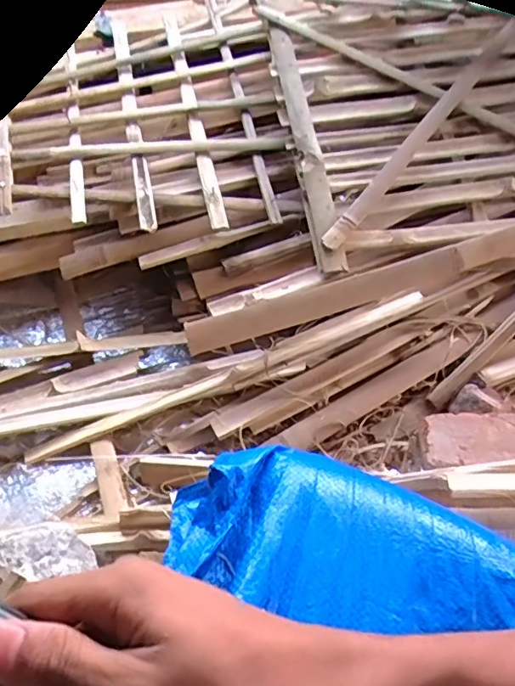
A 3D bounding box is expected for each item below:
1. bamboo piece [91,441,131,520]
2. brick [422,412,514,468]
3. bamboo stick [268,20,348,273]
[{"bbox_3d":[-0.173,0.158,0.639,0.026,0.010,0.111,-19,51,-12],"label":"bamboo piece"},{"bbox_3d":[0.260,0.111,0.599,0.150,0.046,0.073,1,49,5],"label":"brick"},{"bbox_3d":[0.064,-0.291,0.764,0.033,0.023,0.444,-8,66,-3],"label":"bamboo stick"}]

